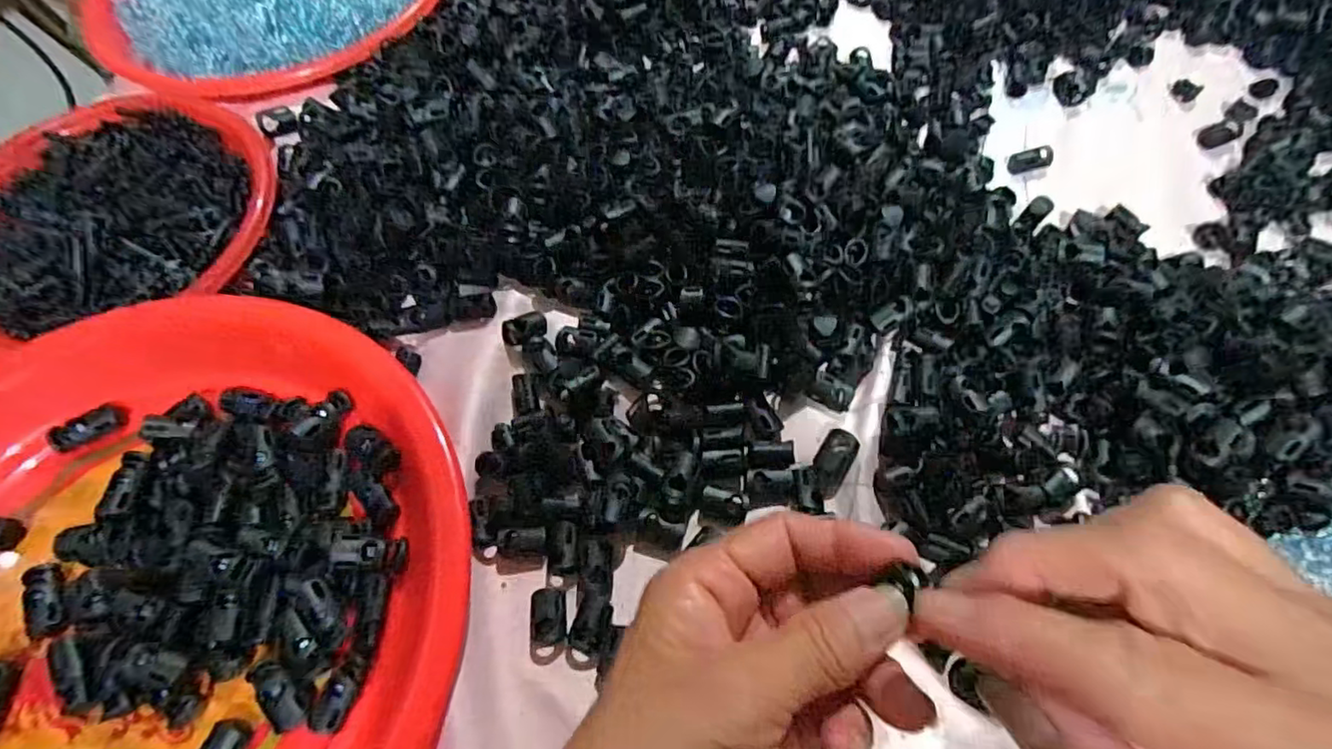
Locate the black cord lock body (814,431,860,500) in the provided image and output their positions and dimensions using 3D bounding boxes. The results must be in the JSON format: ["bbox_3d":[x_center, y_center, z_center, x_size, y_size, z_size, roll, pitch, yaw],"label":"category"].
[{"bbox_3d":[0.073,0.039,0.261,0.015,0.008,0.029,21,90,7],"label":"black cord lock body"}]

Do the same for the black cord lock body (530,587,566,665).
[{"bbox_3d":[-0.046,0.099,0.236,0.014,0.009,0.028,-3,64,1],"label":"black cord lock body"}]

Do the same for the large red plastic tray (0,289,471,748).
[{"bbox_3d":[-0.204,0.085,0.230,0.242,0.027,0.264,-41,69,-16],"label":"large red plastic tray"}]

